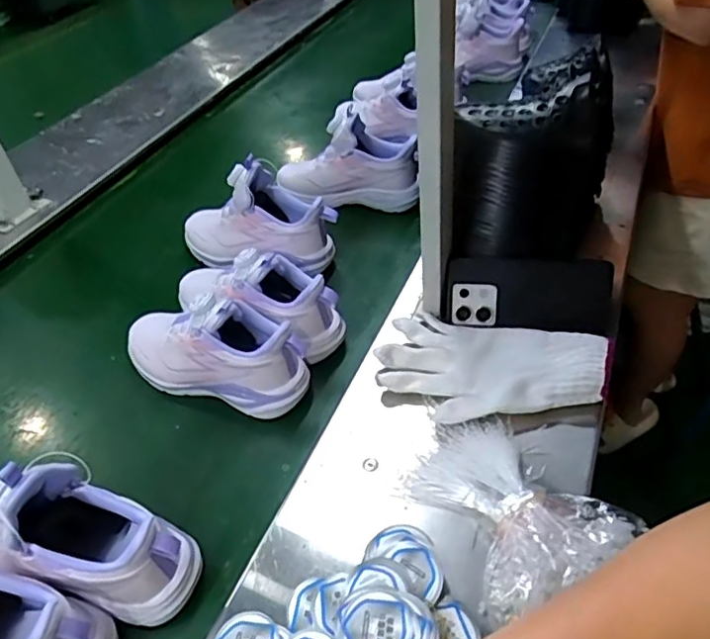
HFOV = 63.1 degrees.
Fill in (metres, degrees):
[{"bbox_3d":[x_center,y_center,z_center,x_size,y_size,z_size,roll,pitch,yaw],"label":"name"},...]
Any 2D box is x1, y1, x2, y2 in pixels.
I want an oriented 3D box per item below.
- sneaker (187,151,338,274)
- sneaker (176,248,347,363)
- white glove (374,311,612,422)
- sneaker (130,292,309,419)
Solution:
[{"bbox_3d":[-0.131,-0.122,0.749,0.215,0.128,0.098,13,50,11],"label":"sneaker"},{"bbox_3d":[-0.120,-0.022,0.650,0.217,0.108,0.088,19,51,17],"label":"sneaker"},{"bbox_3d":[0.128,0.045,0.563,0.211,0.047,0.133,12,50,11],"label":"white glove"},{"bbox_3d":[-0.155,0.026,0.608,0.216,0.106,0.078,16,50,14],"label":"sneaker"}]

